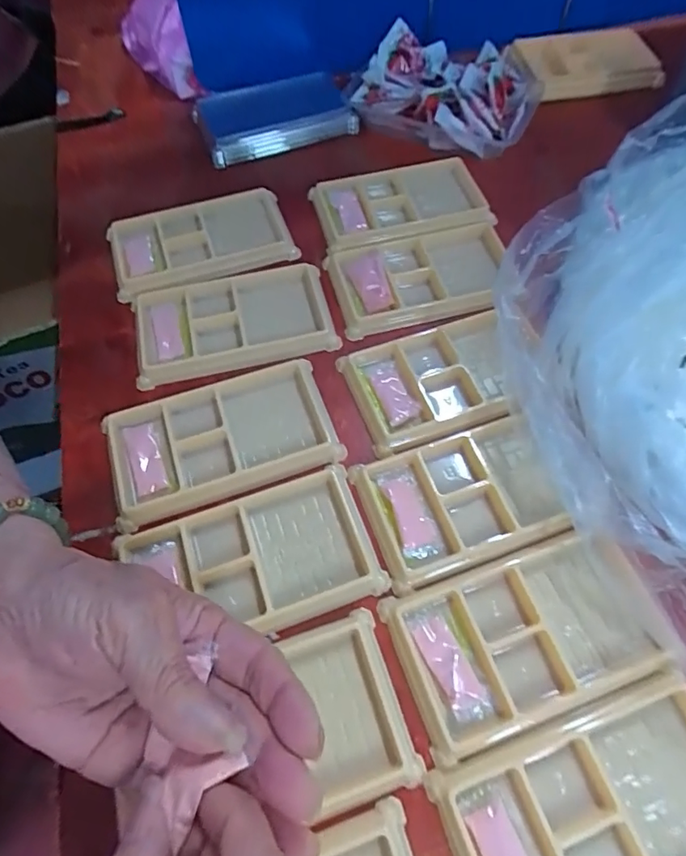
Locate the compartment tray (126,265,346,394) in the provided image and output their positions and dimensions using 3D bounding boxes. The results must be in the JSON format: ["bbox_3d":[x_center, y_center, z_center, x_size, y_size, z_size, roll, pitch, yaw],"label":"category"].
[{"bbox_3d":[-0.076,-0.076,0.369,0.136,0.011,0.076,-14,62,-6],"label":"compartment tray"}]

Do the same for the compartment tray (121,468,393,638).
[{"bbox_3d":[-0.049,0.073,0.289,0.129,0.012,0.076,-17,63,-8],"label":"compartment tray"}]

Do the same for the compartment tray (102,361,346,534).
[{"bbox_3d":[-0.075,0.007,0.325,0.133,0.011,0.077,-18,63,-8],"label":"compartment tray"}]

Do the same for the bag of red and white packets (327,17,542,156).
[{"bbox_3d":[0.083,-0.310,0.474,0.175,0.038,0.109,21,64,13],"label":"bag of red and white packets"}]

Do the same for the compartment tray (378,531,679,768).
[{"bbox_3d":[0.094,0.106,0.270,0.130,0.016,0.076,-17,63,-8],"label":"compartment tray"}]

